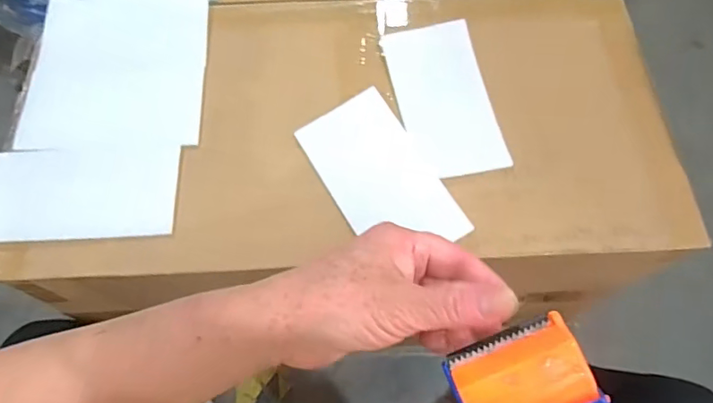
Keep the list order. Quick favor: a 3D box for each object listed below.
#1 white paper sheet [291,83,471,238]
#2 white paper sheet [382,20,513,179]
[{"bbox_3d":[0.019,-0.018,0.407,0.076,0.010,0.138,-30,70,-6],"label":"white paper sheet"},{"bbox_3d":[0.073,-0.088,0.440,0.075,0.004,0.142,-10,68,-4],"label":"white paper sheet"}]

